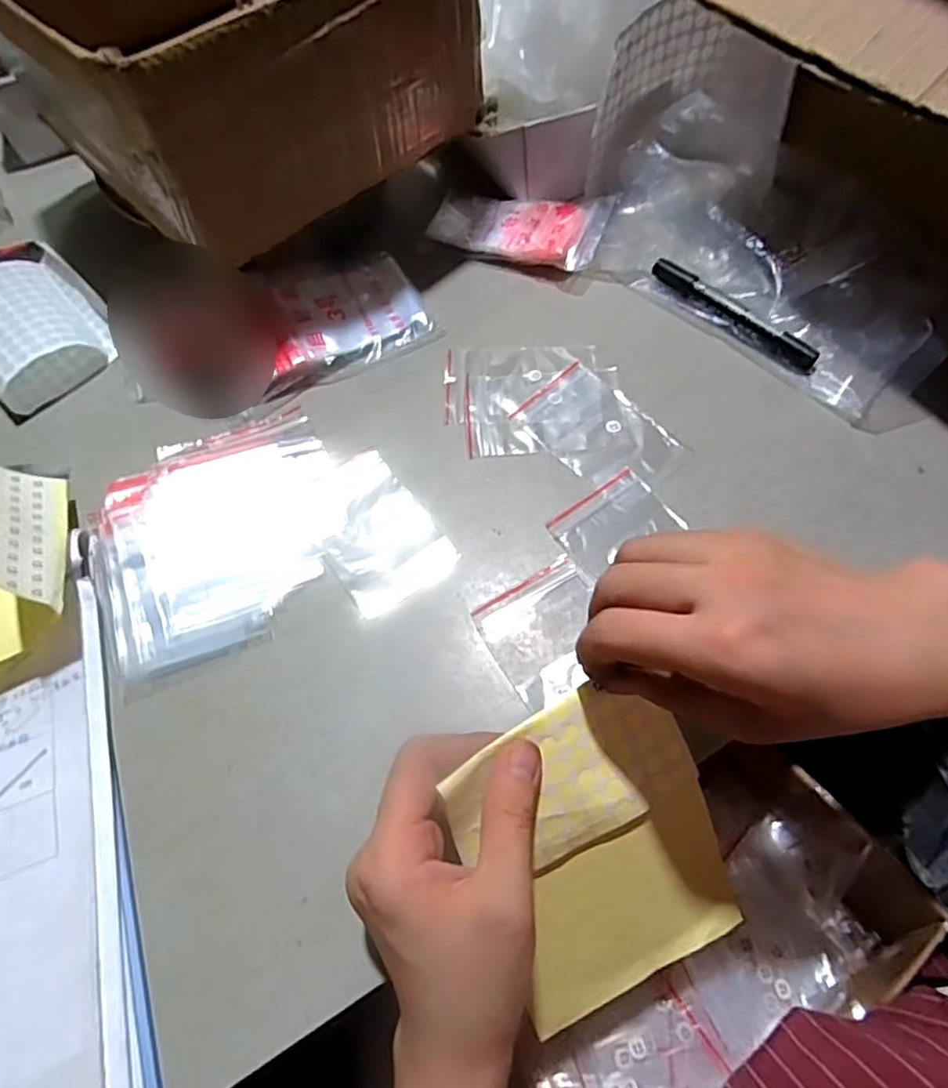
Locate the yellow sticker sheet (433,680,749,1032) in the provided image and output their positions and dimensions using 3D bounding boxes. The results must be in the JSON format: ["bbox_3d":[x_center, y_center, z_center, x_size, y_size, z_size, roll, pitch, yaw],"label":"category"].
[{"bbox_3d":[0.064,0.151,0.304,0.120,0.166,0.013,-25,18,-16],"label":"yellow sticker sheet"}]

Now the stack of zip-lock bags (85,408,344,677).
[{"bbox_3d":[-0.163,-0.011,0.398,0.160,0.018,0.151,-26,63,-10],"label":"stack of zip-lock bags"}]

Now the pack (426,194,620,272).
[{"bbox_3d":[0.032,-0.260,0.511,0.147,0.030,0.066,19,65,14],"label":"pack"}]

